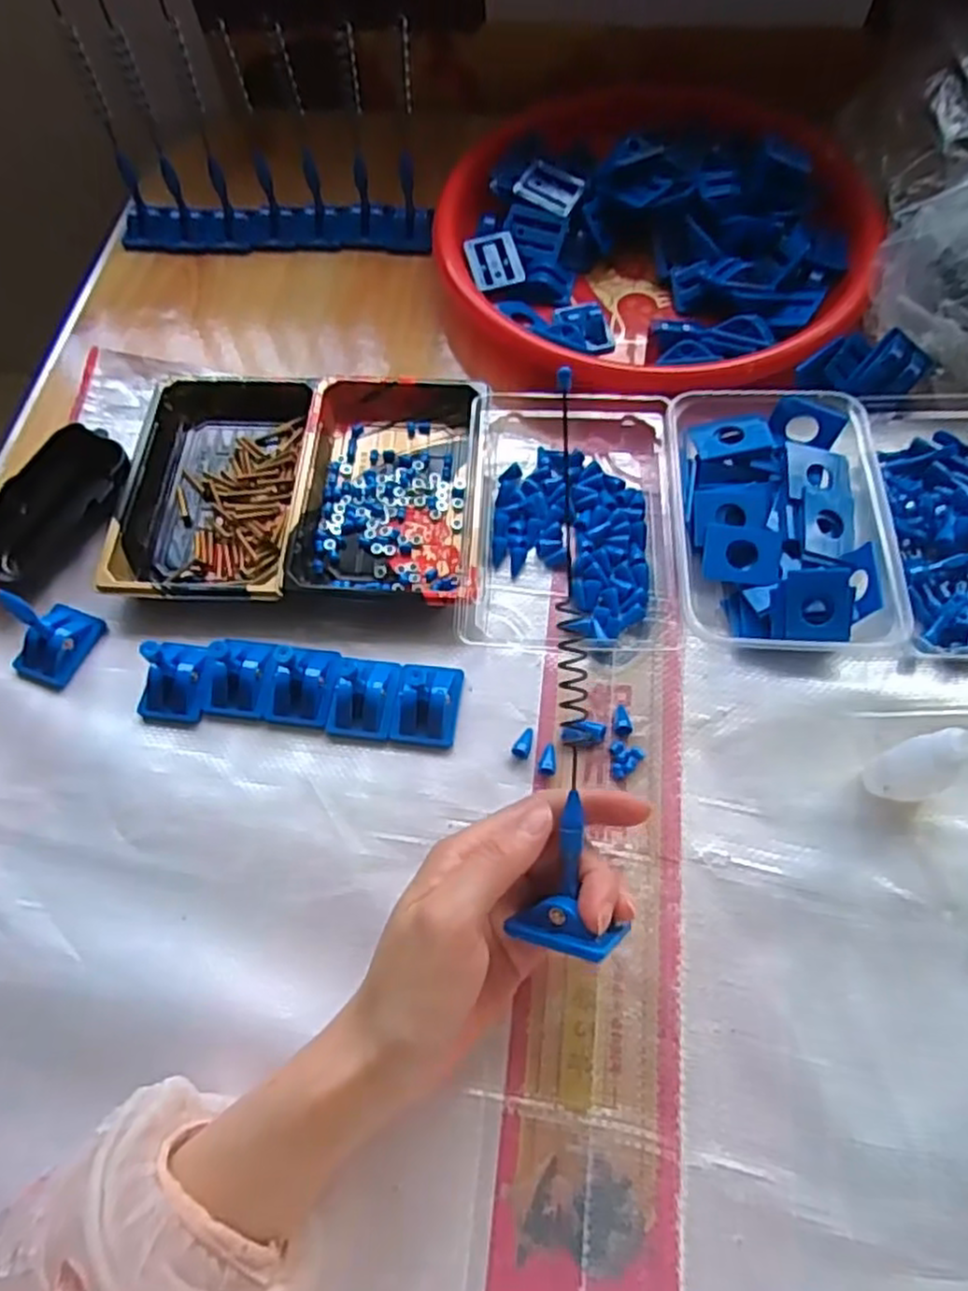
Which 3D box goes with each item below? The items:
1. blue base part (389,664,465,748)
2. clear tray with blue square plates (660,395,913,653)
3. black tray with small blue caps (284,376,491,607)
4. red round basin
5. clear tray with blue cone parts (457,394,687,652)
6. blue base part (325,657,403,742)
[{"bbox_3d":[-0.030,0.030,0.393,0.033,0.017,0.043,6,65,6],"label":"blue base part"},{"bbox_3d":[0.163,-0.074,0.420,0.114,0.034,0.155,6,65,5],"label":"clear tray with blue square plates"},{"bbox_3d":[-0.054,-0.096,0.445,0.109,0.024,0.156,1,64,3],"label":"black tray with small blue caps"},{"bbox_3d":[0.116,-0.294,0.514,0.287,0.056,0.275,-1,64,2],"label":"red round basin"},{"bbox_3d":[0.052,-0.088,0.437,0.119,0.031,0.185,2,64,4],"label":"clear tray with blue cone parts"},{"bbox_3d":[-0.063,0.025,0.392,0.034,0.016,0.044,5,65,5],"label":"blue base part"}]

